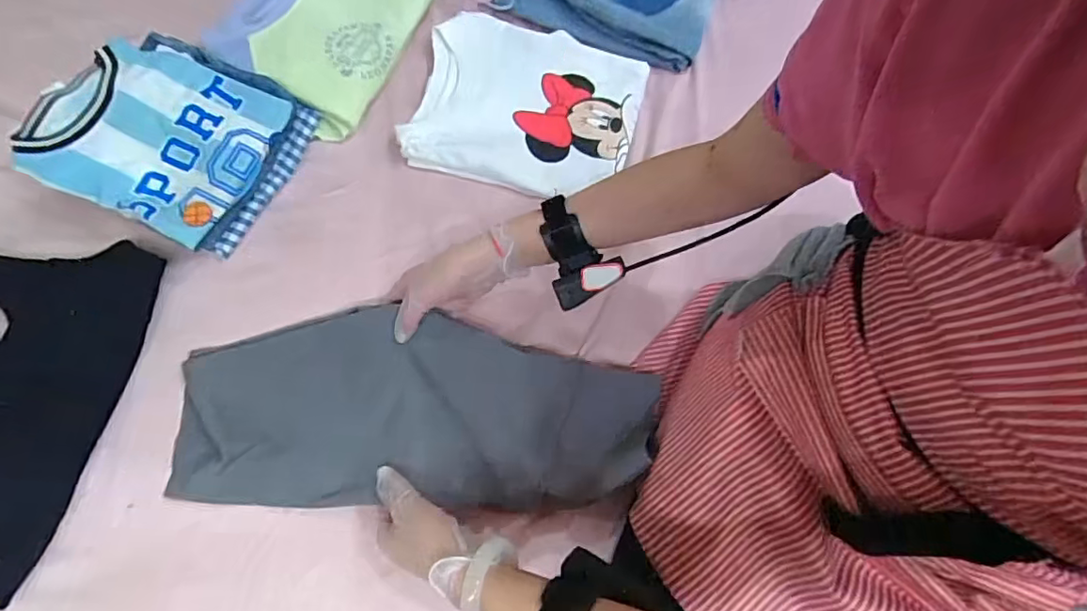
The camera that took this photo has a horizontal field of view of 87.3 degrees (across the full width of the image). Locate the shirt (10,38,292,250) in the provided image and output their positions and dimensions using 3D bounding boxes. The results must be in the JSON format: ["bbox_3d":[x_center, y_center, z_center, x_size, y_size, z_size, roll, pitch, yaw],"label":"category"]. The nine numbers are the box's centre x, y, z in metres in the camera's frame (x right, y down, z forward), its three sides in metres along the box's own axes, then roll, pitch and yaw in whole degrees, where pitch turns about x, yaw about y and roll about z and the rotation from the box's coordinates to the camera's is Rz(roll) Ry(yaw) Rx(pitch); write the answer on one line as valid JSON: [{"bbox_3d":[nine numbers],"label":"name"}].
[{"bbox_3d":[-0.392,-0.175,0.578,0.205,0.038,0.176,22,72,5],"label":"shirt"}]

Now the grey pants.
[{"bbox_3d":[-0.117,0.100,0.550,0.441,0.031,0.176,3,72,-2],"label":"grey pants"}]

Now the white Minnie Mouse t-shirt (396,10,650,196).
[{"bbox_3d":[-0.018,-0.237,0.669,0.250,0.015,0.211,14,72,2],"label":"white Minnie Mouse t-shirt"}]

